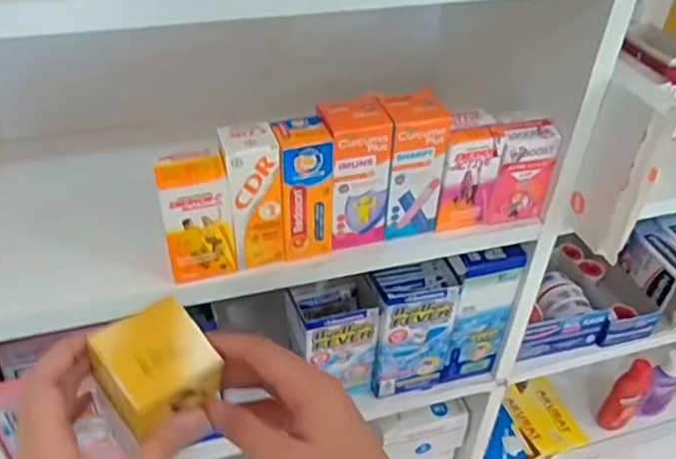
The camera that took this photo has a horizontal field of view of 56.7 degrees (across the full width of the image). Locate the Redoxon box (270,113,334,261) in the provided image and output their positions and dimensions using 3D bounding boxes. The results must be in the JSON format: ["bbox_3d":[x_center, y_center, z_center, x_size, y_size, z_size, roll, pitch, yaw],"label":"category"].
[{"bbox_3d":[-0.026,-0.030,0.476,0.039,0.103,0.034,-9,40,-14],"label":"Redoxon box"}]

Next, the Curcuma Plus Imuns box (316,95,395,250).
[{"bbox_3d":[0.011,-0.043,0.490,0.048,0.109,0.041,-13,41,-18],"label":"Curcuma Plus Imuns box"}]

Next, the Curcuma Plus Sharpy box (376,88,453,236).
[{"bbox_3d":[0.056,-0.051,0.504,0.045,0.110,0.044,-8,40,-13],"label":"Curcuma Plus Sharpy box"}]

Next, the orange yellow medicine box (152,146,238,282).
[{"bbox_3d":[-0.104,-0.011,0.457,0.048,0.093,0.036,-13,41,-19],"label":"orange yellow medicine box"}]

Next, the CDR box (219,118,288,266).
[{"bbox_3d":[-0.063,-0.024,0.466,0.038,0.105,0.032,-12,41,-18],"label":"CDR box"}]

